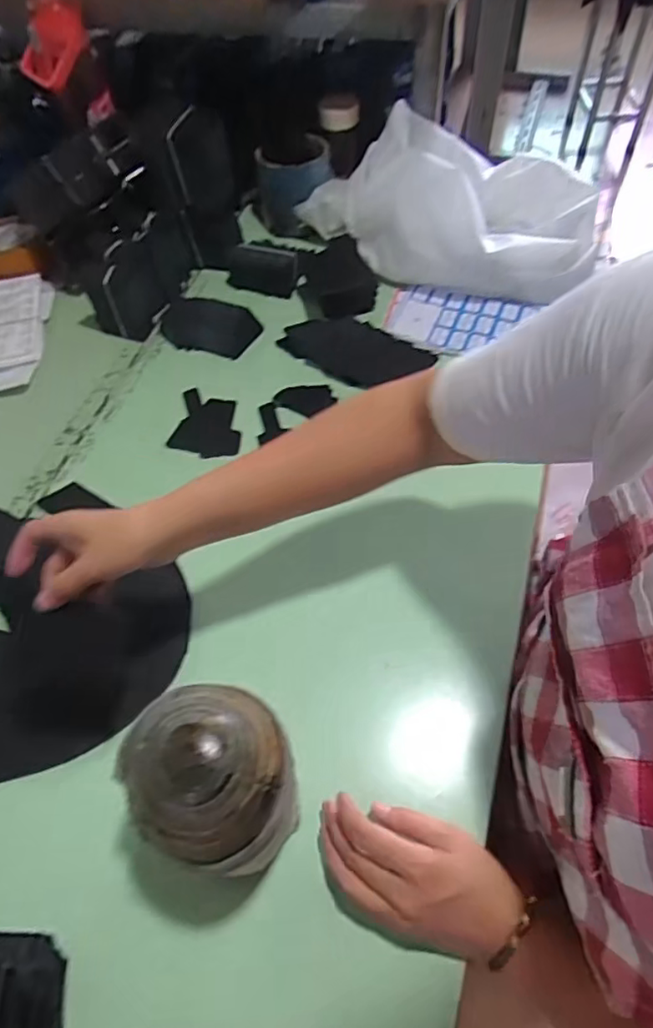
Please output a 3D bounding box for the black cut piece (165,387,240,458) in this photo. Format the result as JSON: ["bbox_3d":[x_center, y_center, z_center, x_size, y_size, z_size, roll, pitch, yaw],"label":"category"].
[{"bbox_3d":[-0.141,-0.109,0.707,0.080,0.005,0.097,7,55,2],"label":"black cut piece"}]

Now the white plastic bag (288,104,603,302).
[{"bbox_3d":[0.181,-0.434,0.803,0.387,0.134,0.236,31,64,21],"label":"white plastic bag"}]

